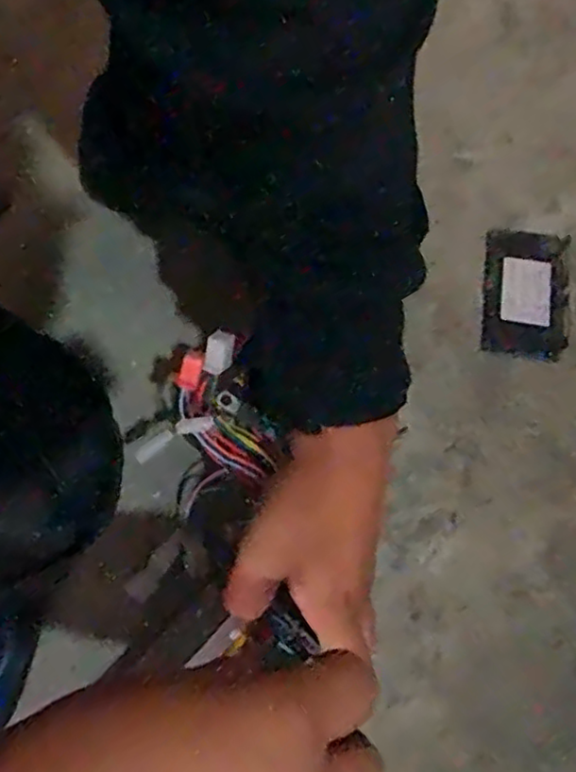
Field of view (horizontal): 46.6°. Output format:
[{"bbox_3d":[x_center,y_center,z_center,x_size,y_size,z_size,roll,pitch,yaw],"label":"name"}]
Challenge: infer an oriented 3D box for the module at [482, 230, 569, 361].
[{"bbox_3d":[0.201,-0.079,0.566,0.070,0.014,0.113,5,68,1],"label":"module"}]

